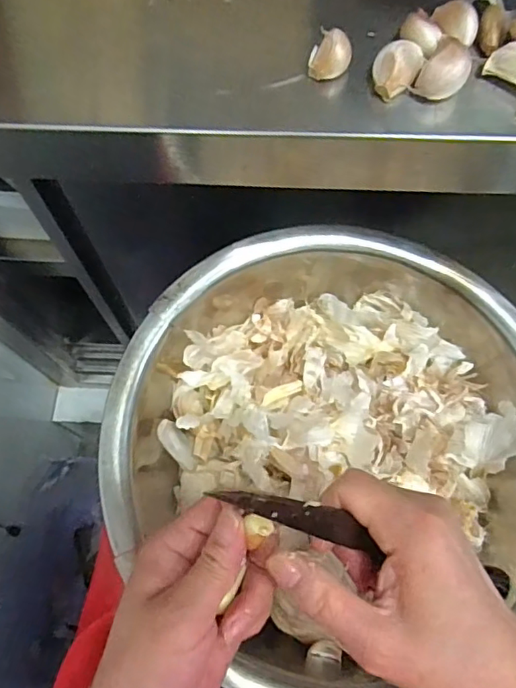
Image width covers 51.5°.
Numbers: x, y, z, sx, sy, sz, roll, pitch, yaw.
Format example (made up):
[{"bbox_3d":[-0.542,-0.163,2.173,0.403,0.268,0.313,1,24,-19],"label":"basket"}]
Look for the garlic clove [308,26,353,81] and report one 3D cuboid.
[{"bbox_3d":[0.041,-0.163,0.302,0.022,0.020,0.018,11,69,5],"label":"garlic clove"}]

